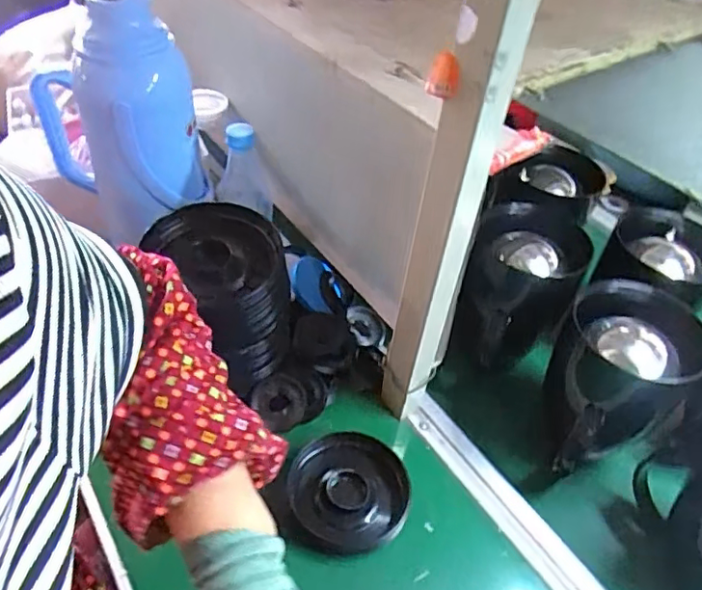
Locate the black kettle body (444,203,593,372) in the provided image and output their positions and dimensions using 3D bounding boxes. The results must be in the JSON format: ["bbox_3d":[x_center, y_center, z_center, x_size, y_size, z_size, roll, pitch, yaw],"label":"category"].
[{"bbox_3d":[0.195,-0.007,0.682,0.123,0.151,0.135,12,43,4],"label":"black kettle body"}]

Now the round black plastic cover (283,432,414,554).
[{"bbox_3d":[-0.003,0.194,0.583,0.119,0.021,0.117,4,43,-4],"label":"round black plastic cover"}]

